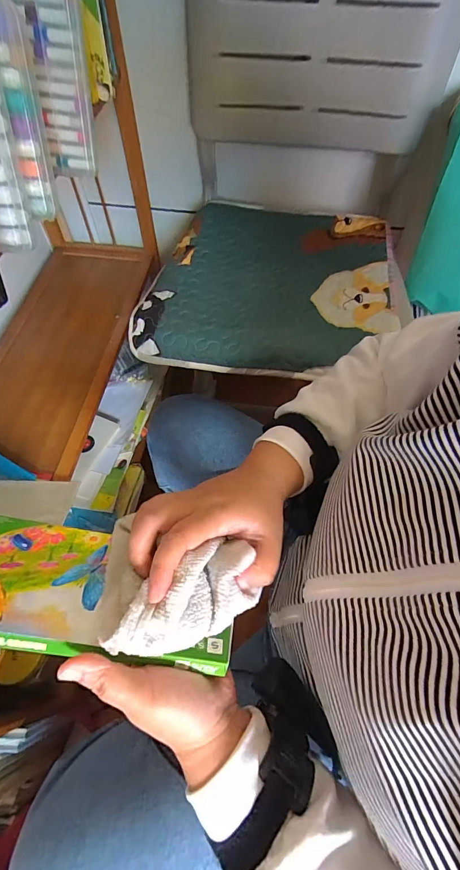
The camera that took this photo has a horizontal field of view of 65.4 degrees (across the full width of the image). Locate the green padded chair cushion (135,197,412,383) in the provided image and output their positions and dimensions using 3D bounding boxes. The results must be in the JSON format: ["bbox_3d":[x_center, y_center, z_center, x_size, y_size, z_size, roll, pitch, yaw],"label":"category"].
[{"bbox_3d":[0.074,-0.262,0.607,0.411,0.036,0.383,7,60,3],"label":"green padded chair cushion"}]

